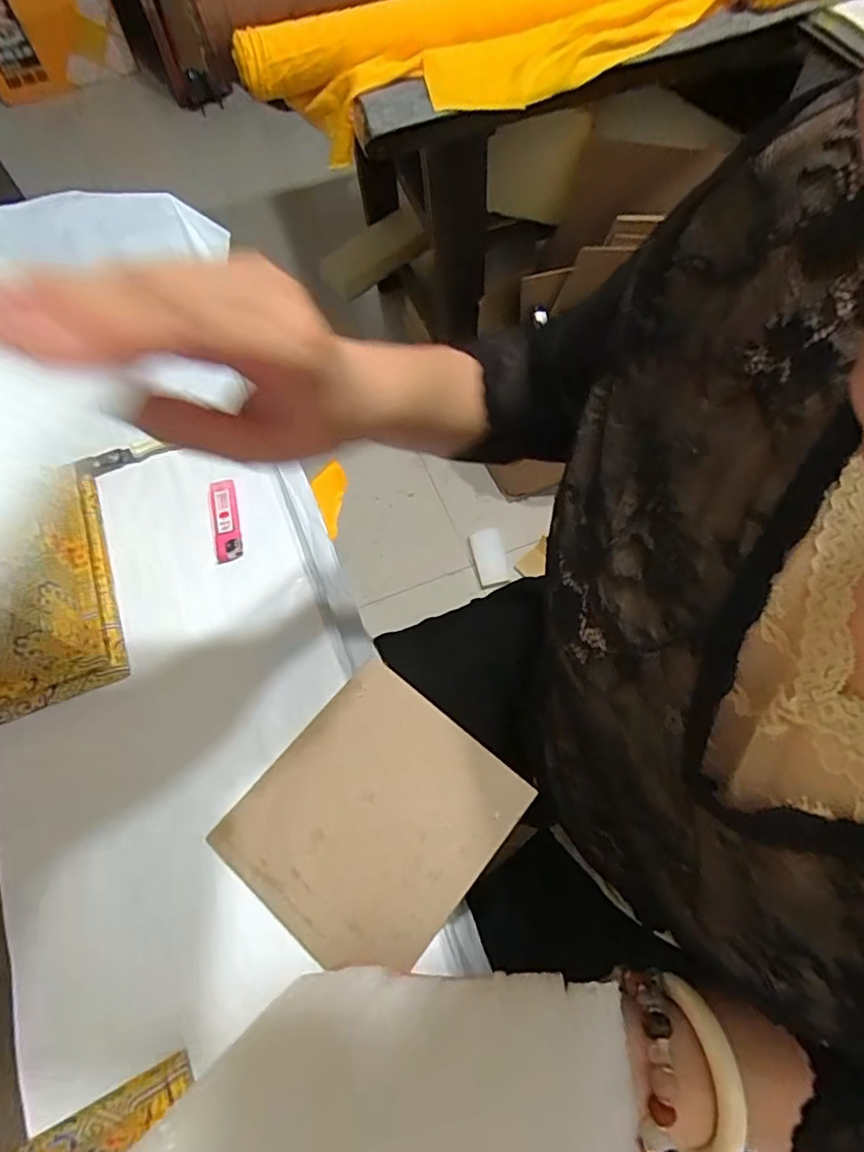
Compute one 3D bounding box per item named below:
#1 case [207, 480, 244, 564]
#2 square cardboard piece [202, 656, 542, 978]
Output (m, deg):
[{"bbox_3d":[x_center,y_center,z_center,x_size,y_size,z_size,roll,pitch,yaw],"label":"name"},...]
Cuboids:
[{"bbox_3d":[-0.175,-0.046,0.501,0.024,0.009,0.067,-4,96,1],"label":"case"},{"bbox_3d":[-0.040,0.162,0.404,0.154,0.011,0.166,37,70,18],"label":"square cardboard piece"}]

